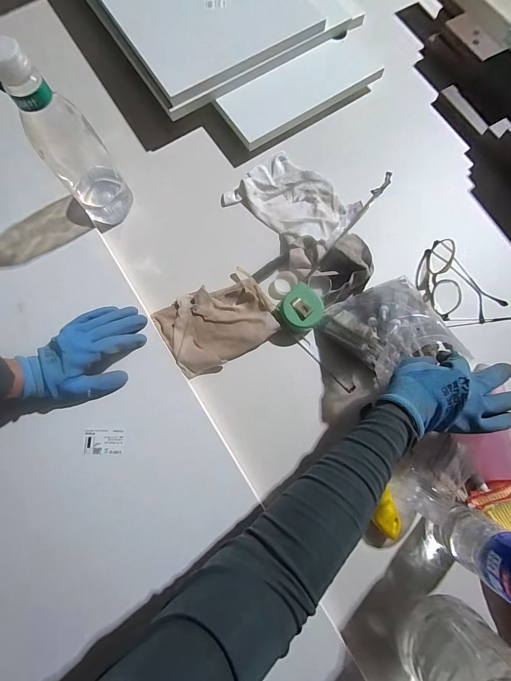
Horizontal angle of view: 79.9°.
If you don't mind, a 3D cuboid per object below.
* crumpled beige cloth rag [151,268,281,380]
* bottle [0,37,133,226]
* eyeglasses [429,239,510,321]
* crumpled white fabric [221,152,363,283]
[{"bbox_3d":[-0.060,-0.029,0.476,0.166,0.018,0.124,-30,78,-5],"label":"crumpled beige cloth rag"},{"bbox_3d":[-0.261,-0.270,0.433,0.084,0.251,0.084,-40,79,-7],"label":"bottle"},{"bbox_3d":[0.347,-0.093,0.480,0.147,0.038,0.132,5,77,3],"label":"eyeglasses"},{"bbox_3d":[0.064,-0.234,0.521,0.169,0.033,0.205,-41,79,-7],"label":"crumpled white fabric"}]

